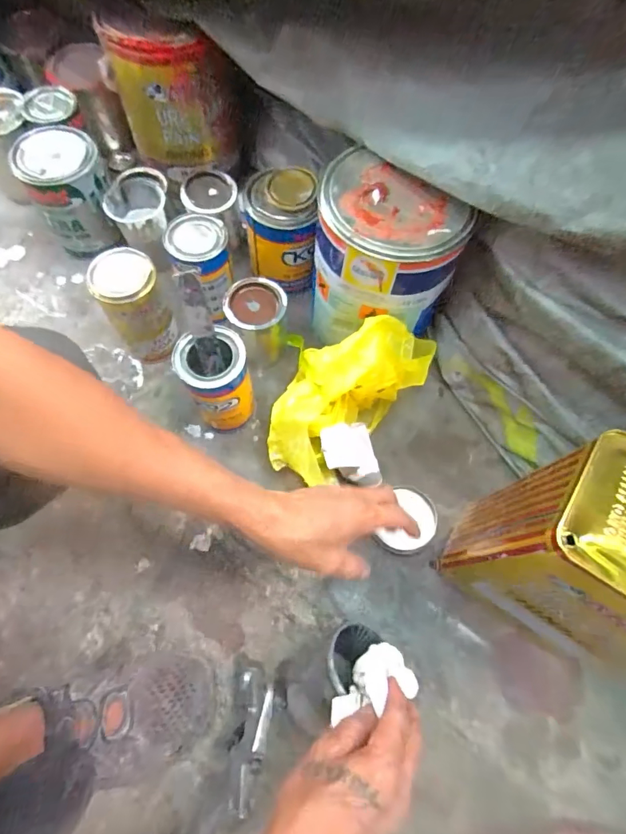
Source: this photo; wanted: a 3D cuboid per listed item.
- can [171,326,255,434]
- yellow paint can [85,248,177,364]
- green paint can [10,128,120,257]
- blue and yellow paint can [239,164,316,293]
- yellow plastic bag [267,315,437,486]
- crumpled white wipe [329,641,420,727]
[{"bbox_3d":[-0.109,-0.037,0.507,0.072,0.127,0.067,1,70,-2],"label":"can"},{"bbox_3d":[-0.214,-0.131,0.542,0.070,0.139,0.074,1,70,-2],"label":"yellow paint can"},{"bbox_3d":[-0.325,-0.302,0.599,0.098,0.123,0.102,1,70,-2],"label":"green paint can"},{"bbox_3d":[-0.044,-0.248,0.592,0.092,0.131,0.085,1,70,-2],"label":"blue and yellow paint can"},{"bbox_3d":[0.027,-0.027,0.511,0.143,0.126,0.205,34,72,10],"label":"yellow plastic bag"},{"bbox_3d":[0.058,0.235,0.396,0.086,0.045,0.049,-4,70,-4],"label":"crumpled white wipe"}]

